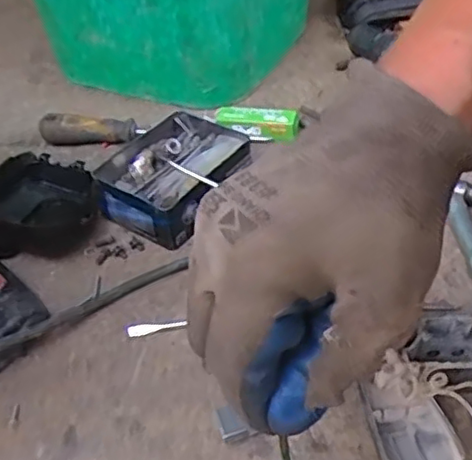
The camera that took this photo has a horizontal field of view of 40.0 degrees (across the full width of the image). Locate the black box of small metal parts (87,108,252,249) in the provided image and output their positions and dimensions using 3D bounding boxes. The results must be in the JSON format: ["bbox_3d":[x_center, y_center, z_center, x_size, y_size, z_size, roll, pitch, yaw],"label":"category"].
[{"bbox_3d":[-0.059,-0.053,0.624,0.115,0.046,0.139,28,52,30],"label":"black box of small metal parts"}]

